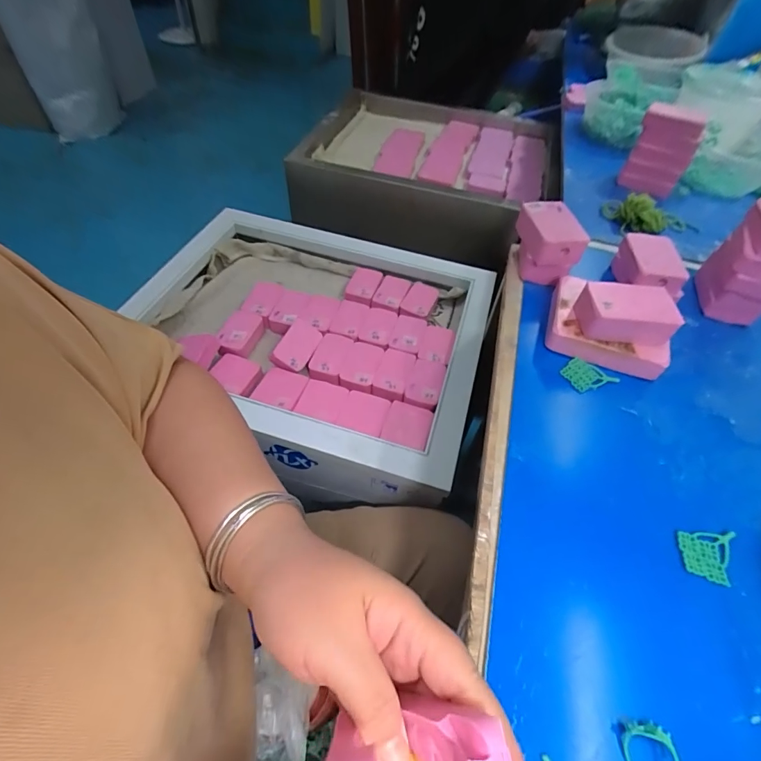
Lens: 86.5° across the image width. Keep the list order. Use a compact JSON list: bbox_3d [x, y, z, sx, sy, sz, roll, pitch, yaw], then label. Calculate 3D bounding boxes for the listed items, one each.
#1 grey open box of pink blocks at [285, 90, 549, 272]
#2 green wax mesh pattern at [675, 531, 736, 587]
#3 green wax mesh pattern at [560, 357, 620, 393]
[{"bbox_3d":[0.085,-0.449,0.891,0.485,0.167,0.387,16,54,8],"label":"grey open box of pink blocks"},{"bbox_3d":[0.214,0.113,0.261,0.037,0.004,0.032,6,52,2],"label":"green wax mesh pattern"},{"bbox_3d":[0.178,-0.004,0.347,0.037,0.006,0.035,-29,59,-23],"label":"green wax mesh pattern"}]

